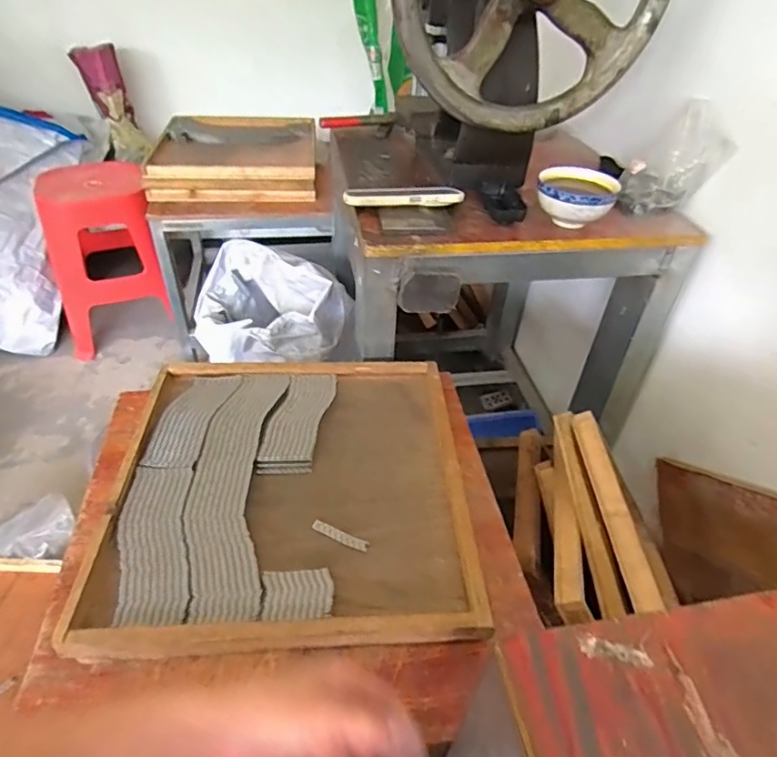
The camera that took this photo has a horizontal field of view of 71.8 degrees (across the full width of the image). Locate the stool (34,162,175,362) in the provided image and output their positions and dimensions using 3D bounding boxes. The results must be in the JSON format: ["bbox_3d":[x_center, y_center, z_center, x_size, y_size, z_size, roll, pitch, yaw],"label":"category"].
[{"bbox_3d":[-0.842,-0.342,1.601,0.284,0.481,0.295,-13,43,-18],"label":"stool"}]

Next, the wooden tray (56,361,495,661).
[{"bbox_3d":[-0.112,0.119,0.647,0.390,0.032,0.404,-1,41,-5],"label":"wooden tray"}]

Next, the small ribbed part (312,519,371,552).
[{"bbox_3d":[-0.053,0.173,0.593,0.067,0.005,0.014,19,43,17],"label":"small ribbed part"}]

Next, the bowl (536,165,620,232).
[{"bbox_3d":[0.264,-0.252,0.764,0.109,0.065,0.085,19,43,18],"label":"bowl"}]

